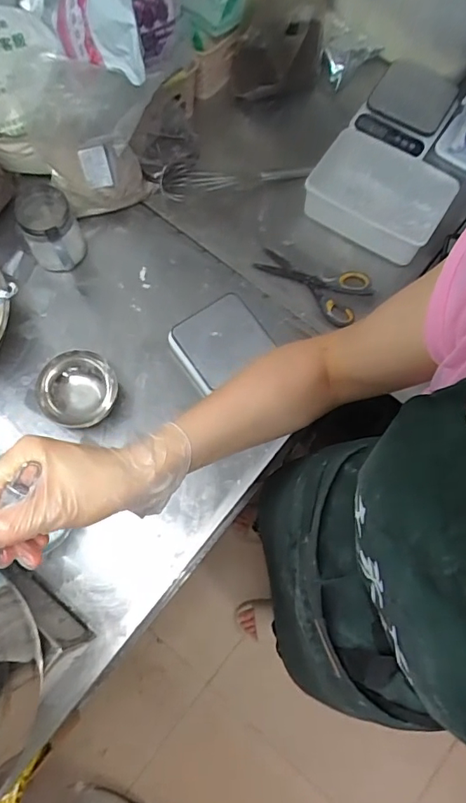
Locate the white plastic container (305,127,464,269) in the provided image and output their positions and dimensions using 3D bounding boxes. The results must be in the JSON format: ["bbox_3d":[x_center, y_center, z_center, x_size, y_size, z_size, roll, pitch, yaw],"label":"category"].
[{"bbox_3d":[0.249,-0.350,0.862,0.219,0.071,0.166,30,74,7],"label":"white plastic container"}]

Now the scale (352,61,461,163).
[{"bbox_3d":[0.316,-0.533,0.930,0.146,0.034,0.203,32,74,8],"label":"scale"}]

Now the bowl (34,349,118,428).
[{"bbox_3d":[-0.226,-0.016,0.737,0.105,0.066,0.113,33,74,8],"label":"bowl"}]

